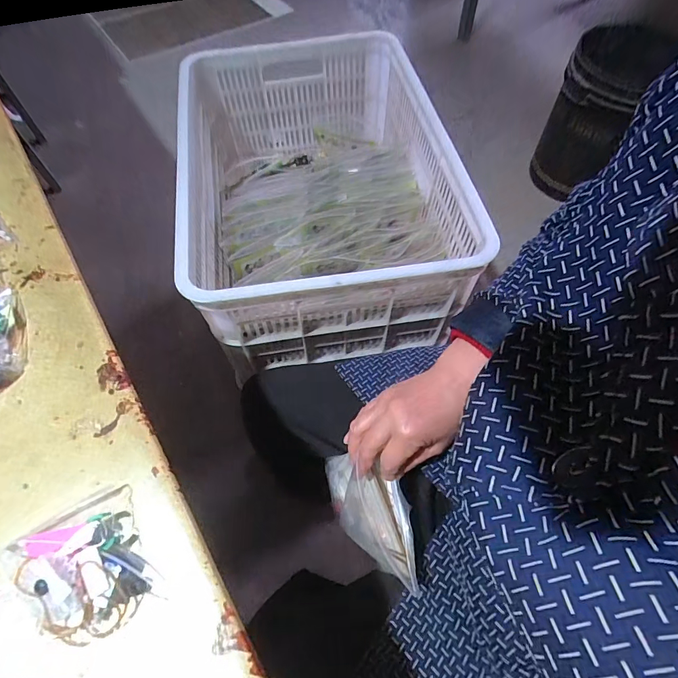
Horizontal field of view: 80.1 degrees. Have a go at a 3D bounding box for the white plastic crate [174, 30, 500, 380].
[{"bbox_3d":[-0.042,-0.282,0.751,0.411,0.227,0.626,-9,62,-4],"label":"white plastic crate"}]

